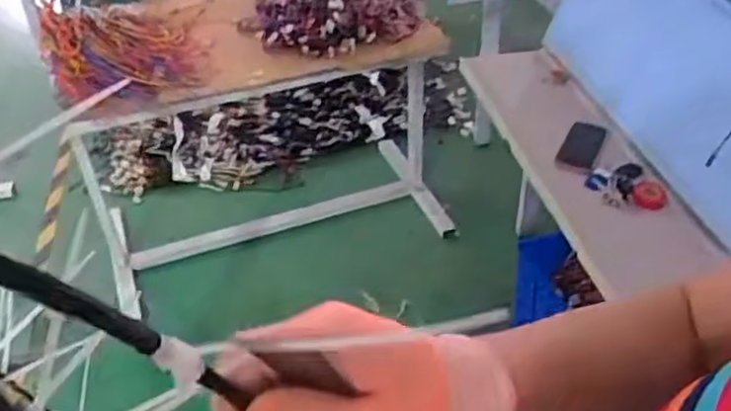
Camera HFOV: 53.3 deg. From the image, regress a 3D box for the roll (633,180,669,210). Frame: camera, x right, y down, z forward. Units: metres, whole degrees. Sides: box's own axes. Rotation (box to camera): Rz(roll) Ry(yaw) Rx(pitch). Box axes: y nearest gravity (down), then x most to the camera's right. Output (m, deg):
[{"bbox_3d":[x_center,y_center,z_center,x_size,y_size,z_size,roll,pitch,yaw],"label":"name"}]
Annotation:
[{"bbox_3d":[0.490,-0.019,1.255,0.058,0.014,0.052,2,80,2],"label":"roll"}]

